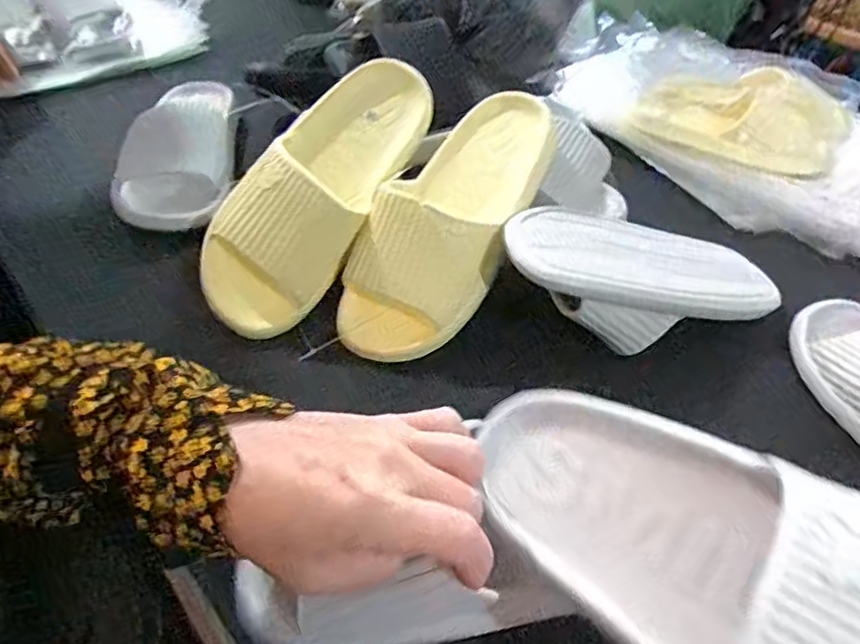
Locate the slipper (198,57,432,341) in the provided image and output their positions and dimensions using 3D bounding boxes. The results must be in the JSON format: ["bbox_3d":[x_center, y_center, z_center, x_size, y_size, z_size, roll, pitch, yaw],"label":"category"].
[{"bbox_3d":[-0.091,-0.109,0.511,0.104,0.093,0.254,27,75,19],"label":"slipper"}]

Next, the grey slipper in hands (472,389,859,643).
[{"bbox_3d":[0.119,0.100,0.230,0.263,0.078,0.101,30,84,39],"label":"grey slipper in hands"}]

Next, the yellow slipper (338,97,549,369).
[{"bbox_3d":[0.016,-0.088,0.495,0.103,0.066,0.256,26,74,19],"label":"yellow slipper"}]

